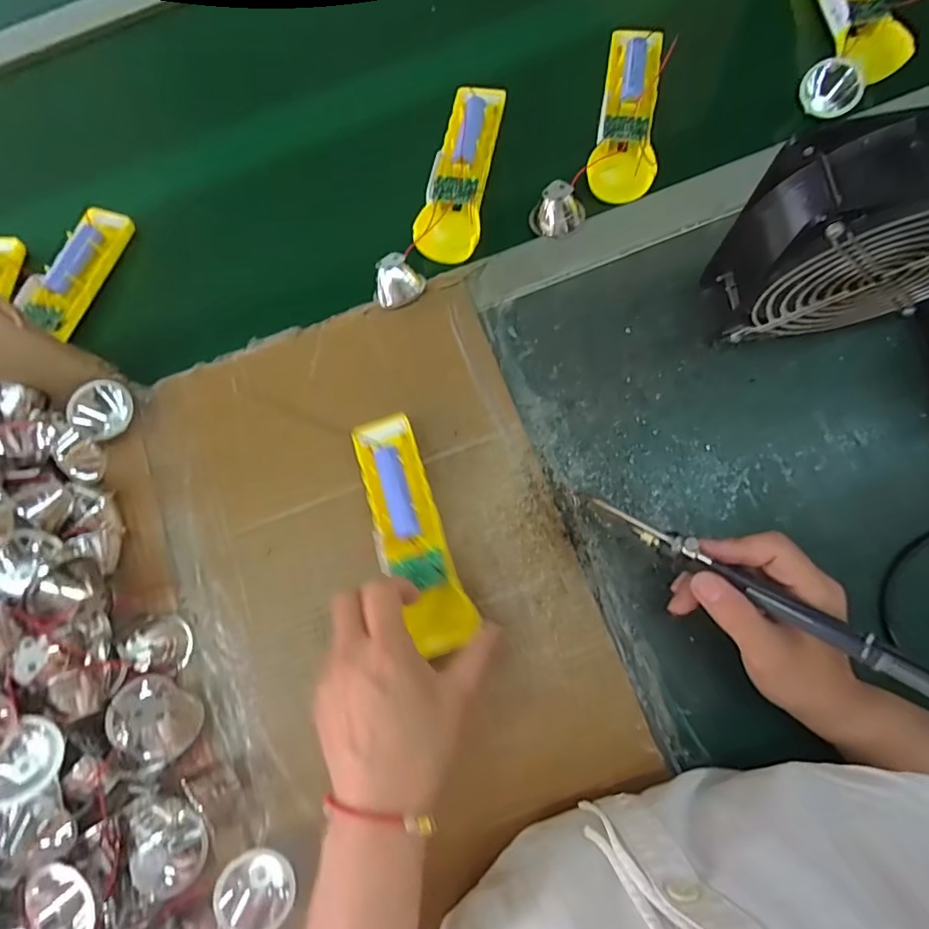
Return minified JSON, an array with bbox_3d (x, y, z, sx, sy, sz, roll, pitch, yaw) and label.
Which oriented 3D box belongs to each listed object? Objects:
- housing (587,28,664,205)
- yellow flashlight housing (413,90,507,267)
[{"bbox_3d":[0.130,-0.278,0.430,0.050,0.042,0.144,10,80,5],"label":"housing"},{"bbox_3d":[-0.004,-0.238,0.432,0.051,0.024,0.148,9,78,7],"label":"yellow flashlight housing"}]

